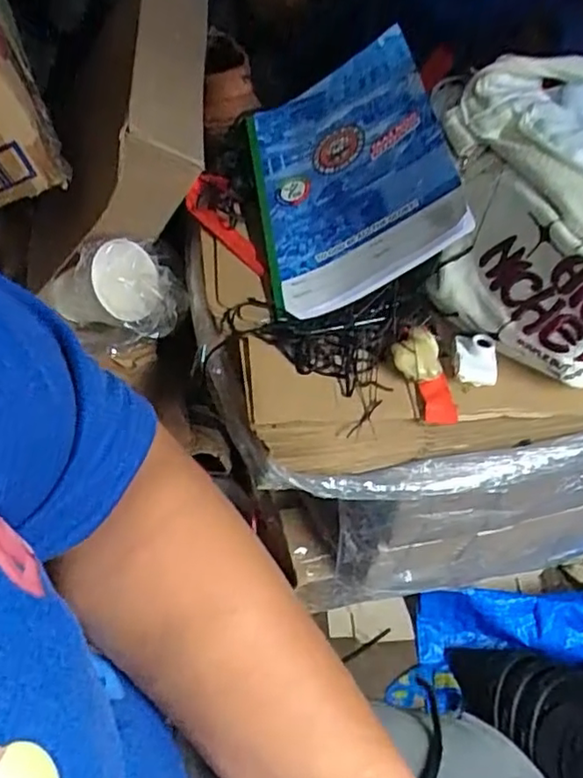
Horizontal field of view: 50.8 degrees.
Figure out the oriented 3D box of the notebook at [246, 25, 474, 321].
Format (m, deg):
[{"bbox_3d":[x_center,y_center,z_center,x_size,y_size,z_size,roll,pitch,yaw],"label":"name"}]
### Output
[{"bbox_3d":[0.042,-0.180,0.510,0.158,0.028,0.232,-24,59,23],"label":"notebook"}]

